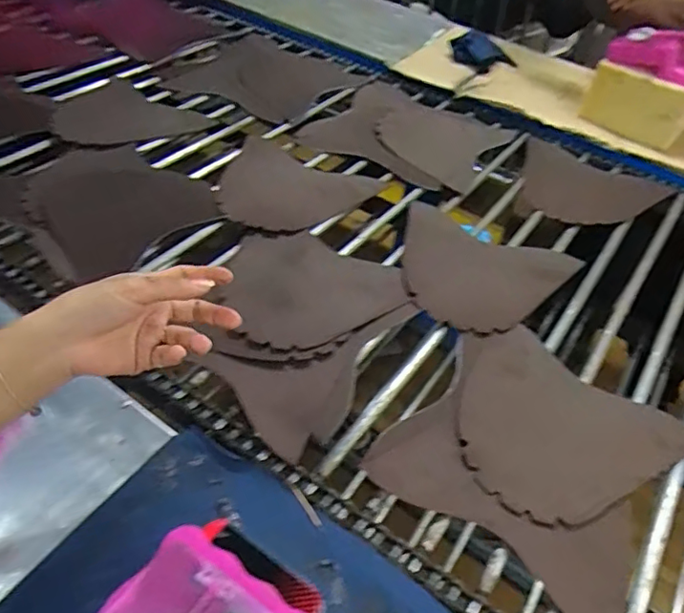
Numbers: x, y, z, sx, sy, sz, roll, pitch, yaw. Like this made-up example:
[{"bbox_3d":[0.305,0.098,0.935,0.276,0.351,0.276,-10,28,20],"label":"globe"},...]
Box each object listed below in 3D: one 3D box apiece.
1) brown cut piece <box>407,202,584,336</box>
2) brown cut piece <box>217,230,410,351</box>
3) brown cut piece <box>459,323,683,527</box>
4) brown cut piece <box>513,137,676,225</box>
[{"bbox_3d":[0.193,-0.044,0.752,0.235,0.035,0.204,15,47,9],"label":"brown cut piece"},{"bbox_3d":[-0.050,-0.037,0.716,0.215,0.034,0.198,3,46,-3],"label":"brown cut piece"},{"bbox_3d":[0.222,0.126,0.600,0.235,0.011,0.212,36,51,26],"label":"brown cut piece"},{"bbox_3d":[0.423,-0.195,0.950,0.240,0.011,0.236,16,47,10],"label":"brown cut piece"}]

